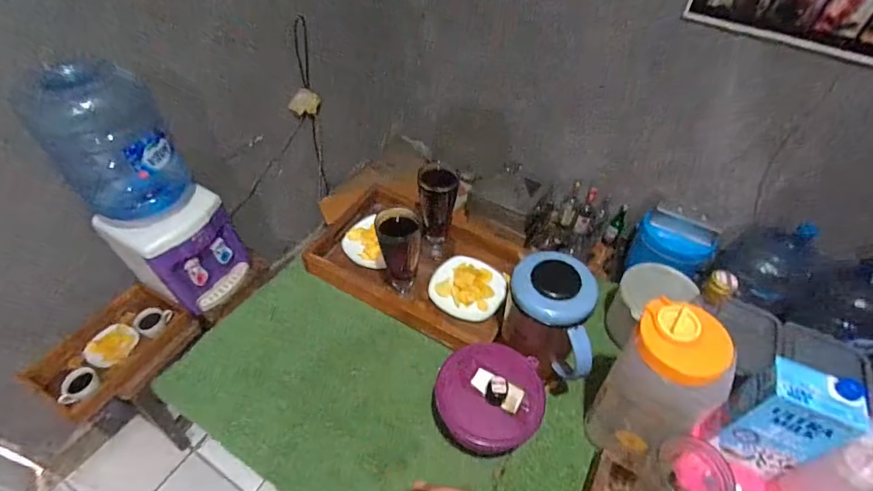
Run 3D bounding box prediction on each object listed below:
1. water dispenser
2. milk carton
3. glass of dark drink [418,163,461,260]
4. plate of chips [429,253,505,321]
[{"bbox_3d":[-0.853,-0.015,1.437,0.298,0.399,0.288,27,52,20],"label":"water dispenser"},{"bbox_3d":[0.456,0.229,0.563,0.097,0.170,0.061,27,52,20],"label":"milk carton"},{"bbox_3d":[0.001,-0.059,0.854,0.071,0.205,0.065,4,48,1],"label":"glass of dark drink"},{"bbox_3d":[0.061,0.078,0.831,0.137,0.024,0.135,21,50,15],"label":"plate of chips"}]

